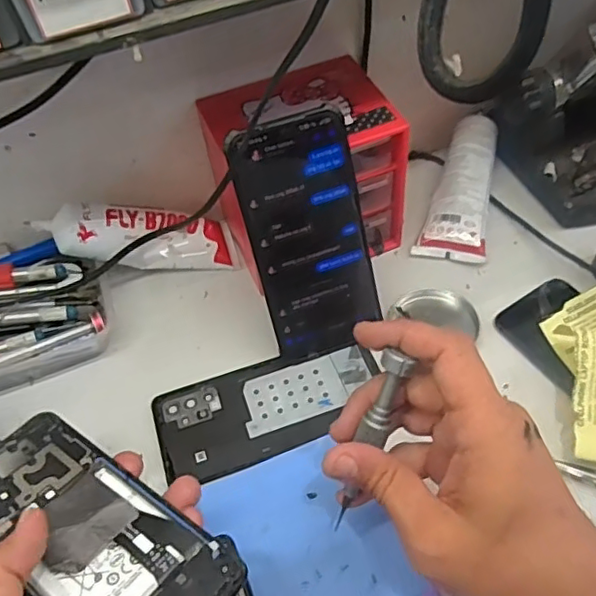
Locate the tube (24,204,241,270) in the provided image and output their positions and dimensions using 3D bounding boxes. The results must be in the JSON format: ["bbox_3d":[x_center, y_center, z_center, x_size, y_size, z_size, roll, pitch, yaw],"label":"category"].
[{"bbox_3d":[-0.120,-0.043,0.464,0.146,0.042,0.033,5,42,-33],"label":"tube"}]

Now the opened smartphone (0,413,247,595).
[{"bbox_3d":[-0.105,0.114,0.291,0.157,0.014,0.070,26,57,30],"label":"opened smartphone"}]

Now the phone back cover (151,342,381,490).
[{"bbox_3d":[-0.019,0.074,0.412,0.154,0.005,0.072,-17,51,-9],"label":"phone back cover"}]

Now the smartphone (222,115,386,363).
[{"bbox_3d":[0.008,-0.037,0.398,0.076,0.157,0.005,-17,25,-9],"label":"smartphone"}]

